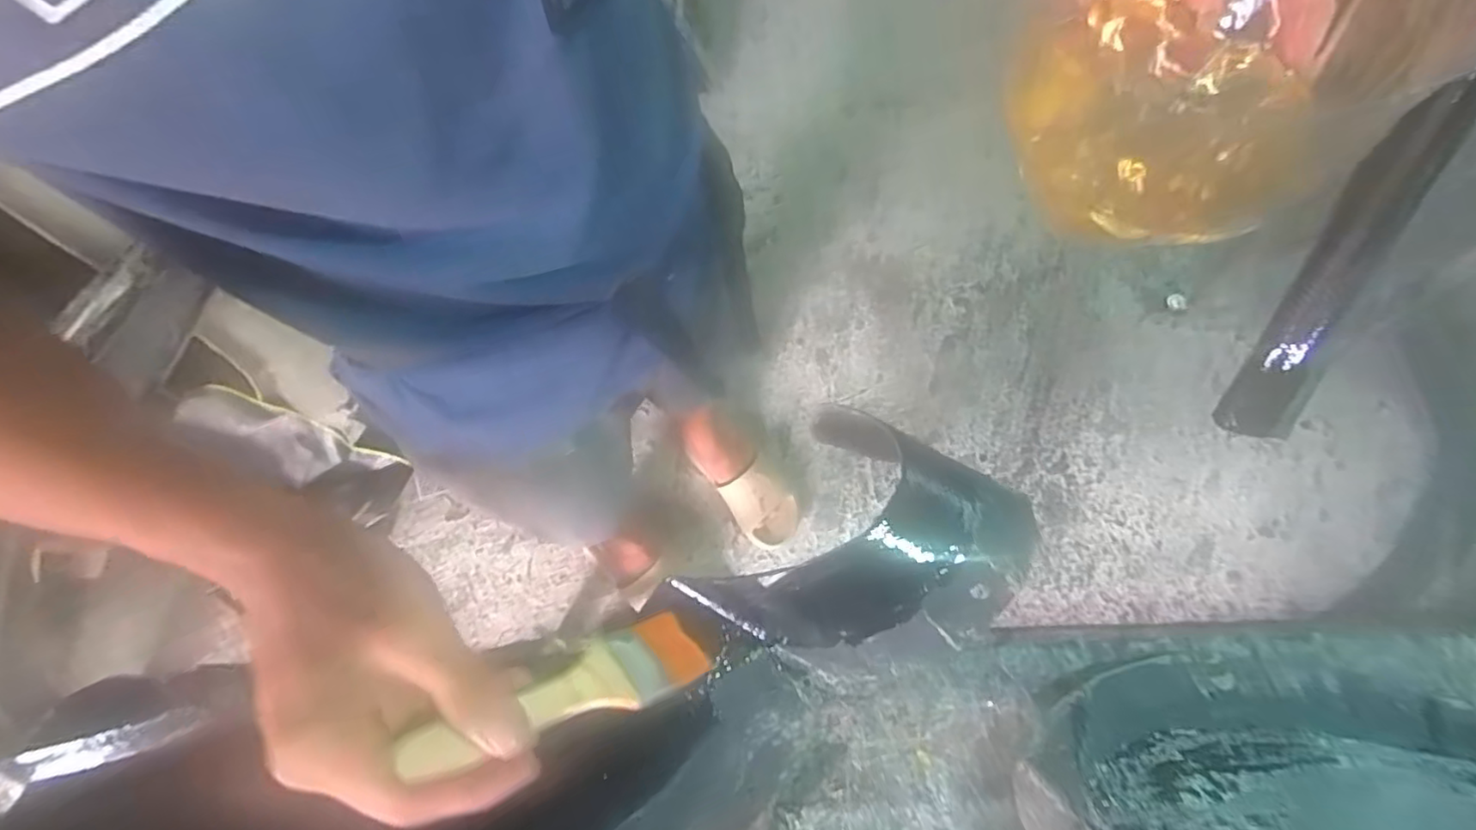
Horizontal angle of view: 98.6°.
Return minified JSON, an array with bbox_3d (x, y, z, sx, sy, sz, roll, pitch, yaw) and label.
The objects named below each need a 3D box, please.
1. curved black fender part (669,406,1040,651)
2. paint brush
[{"bbox_3d":[0.072,0.082,0.391,0.171,0.076,0.148,28,70,11],"label":"curved black fender part"},{"bbox_3d":[-0.074,0.128,0.300,0.152,0.014,0.039,-3,58,-49],"label":"paint brush"}]

